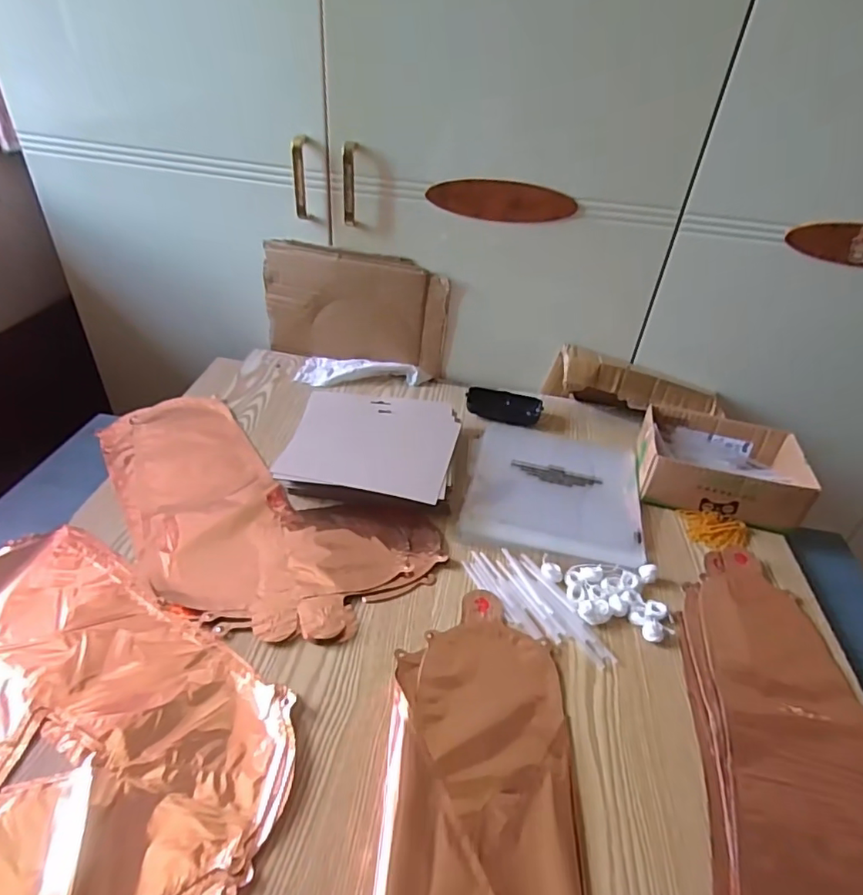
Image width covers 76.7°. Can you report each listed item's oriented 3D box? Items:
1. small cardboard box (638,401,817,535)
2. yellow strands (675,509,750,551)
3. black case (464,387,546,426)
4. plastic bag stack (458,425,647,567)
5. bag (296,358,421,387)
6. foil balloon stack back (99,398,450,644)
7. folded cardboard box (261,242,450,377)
[{"bbox_3d":[0.354,0.025,0.680,0.182,0.071,0.140,14,39,11],"label":"small cardboard box"},{"bbox_3d":[0.328,0.097,0.631,0.078,0.012,0.051,17,39,15],"label":"yellow strands"},{"bbox_3d":[0.106,-0.059,0.791,0.107,0.027,0.043,7,38,2],"label":"black case"},{"bbox_3d":[0.153,0.046,0.674,0.200,0.015,0.217,10,38,6],"label":"plastic bag stack"},{"bbox_3d":[-0.111,-0.116,0.828,0.176,0.026,0.066,7,38,2],"label":"bag"},{"bbox_3d":[-0.224,0.063,0.609,0.450,0.008,0.221,26,42,25],"label":"foil balloon stack back"},{"bbox_3d":[-0.113,-0.206,0.810,0.268,0.163,0.037,12,38,9],"label":"folded cardboard box"}]

